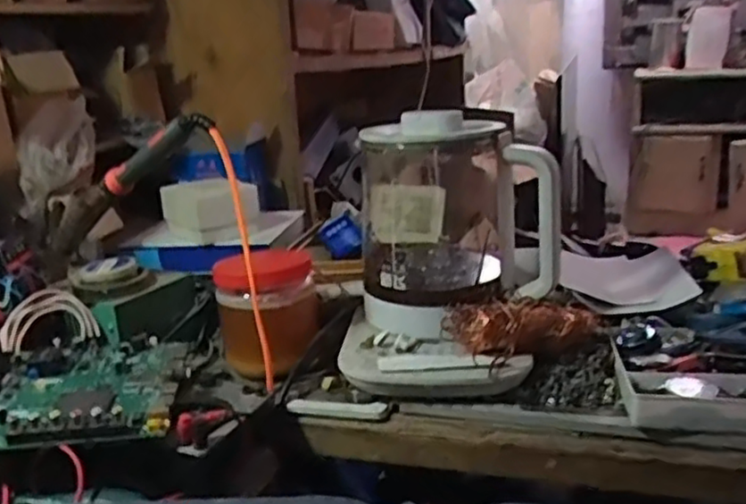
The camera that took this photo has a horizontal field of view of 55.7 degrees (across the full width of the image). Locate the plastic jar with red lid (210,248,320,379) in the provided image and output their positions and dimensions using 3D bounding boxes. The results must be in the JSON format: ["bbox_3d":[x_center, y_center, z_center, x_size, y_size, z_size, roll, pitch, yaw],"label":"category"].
[{"bbox_3d":[-0.100,0.053,0.679,0.095,0.106,0.098,-6,17,-9],"label":"plastic jar with red lid"}]

